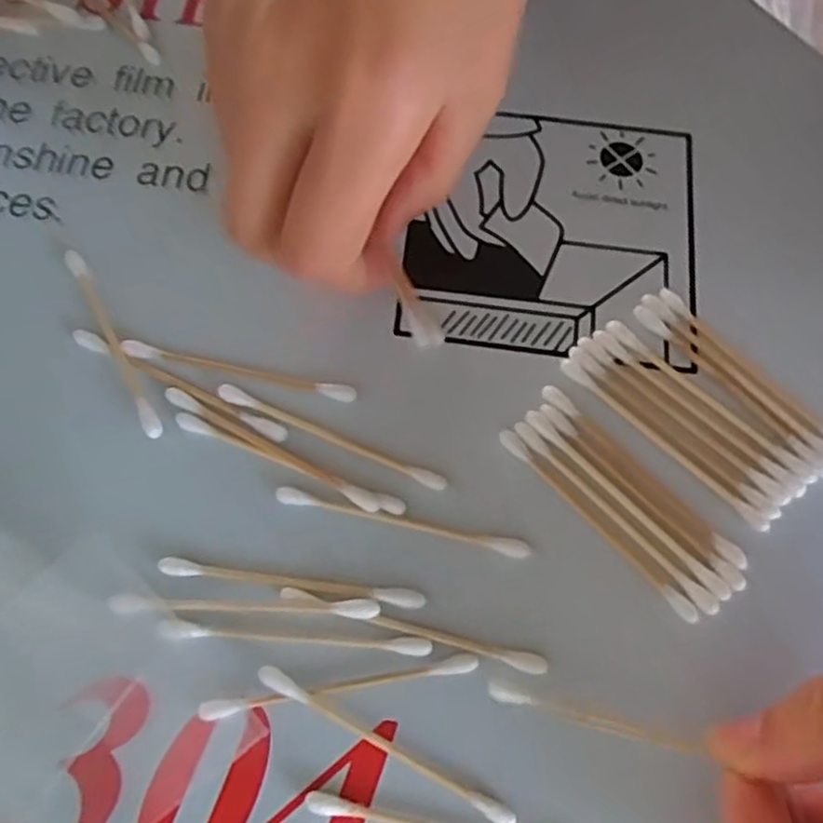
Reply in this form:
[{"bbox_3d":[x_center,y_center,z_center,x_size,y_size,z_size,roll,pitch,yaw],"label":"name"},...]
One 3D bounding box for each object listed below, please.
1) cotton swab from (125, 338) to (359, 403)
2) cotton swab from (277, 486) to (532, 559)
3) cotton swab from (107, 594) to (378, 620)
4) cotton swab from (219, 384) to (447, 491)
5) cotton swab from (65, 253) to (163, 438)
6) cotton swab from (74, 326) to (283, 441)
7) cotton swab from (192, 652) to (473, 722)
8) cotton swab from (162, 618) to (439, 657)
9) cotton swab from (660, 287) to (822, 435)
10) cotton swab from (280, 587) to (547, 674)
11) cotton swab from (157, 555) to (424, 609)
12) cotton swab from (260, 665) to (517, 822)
[{"bbox_3d":[-0.052,-0.013,0.213,0.071,0.004,0.006,12,70,5],"label":"cotton swab"},{"bbox_3d":[-0.003,0.030,0.198,0.071,0.004,0.005,12,70,5],"label":"cotton swab"},{"bbox_3d":[-0.044,0.051,0.190,0.070,0.004,0.005,1,69,1],"label":"cotton swab"},{"bbox_3d":[-0.024,0.006,0.206,0.071,0.004,0.006,23,71,9],"label":"cotton swab"},{"bbox_3d":[-0.090,-0.022,0.216,0.005,0.005,0.071,-29,72,-10],"label":"cotton swab"},{"bbox_3d":[-0.069,-0.009,0.212,0.073,0.004,0.005,25,71,10],"label":"cotton swab"},{"bbox_3d":[-0.018,0.070,0.184,0.071,0.004,0.004,-9,69,-3],"label":"cotton swab"},{"bbox_3d":[-0.031,0.059,0.187,0.071,0.004,0.005,4,69,2],"label":"cotton swab"},{"bbox_3d":[0.102,-0.013,0.213,0.006,0.004,0.071,-39,74,-13],"label":"cotton swab"},{"bbox_3d":[0.000,0.057,0.188,0.071,0.004,0.005,14,70,6],"label":"cotton swab"},{"bbox_3d":[-0.032,0.045,0.192,0.071,0.004,0.005,7,69,3],"label":"cotton swab"},{"bbox_3d":[-0.007,0.083,0.180,0.071,0.005,0.005,28,72,10],"label":"cotton swab"}]

